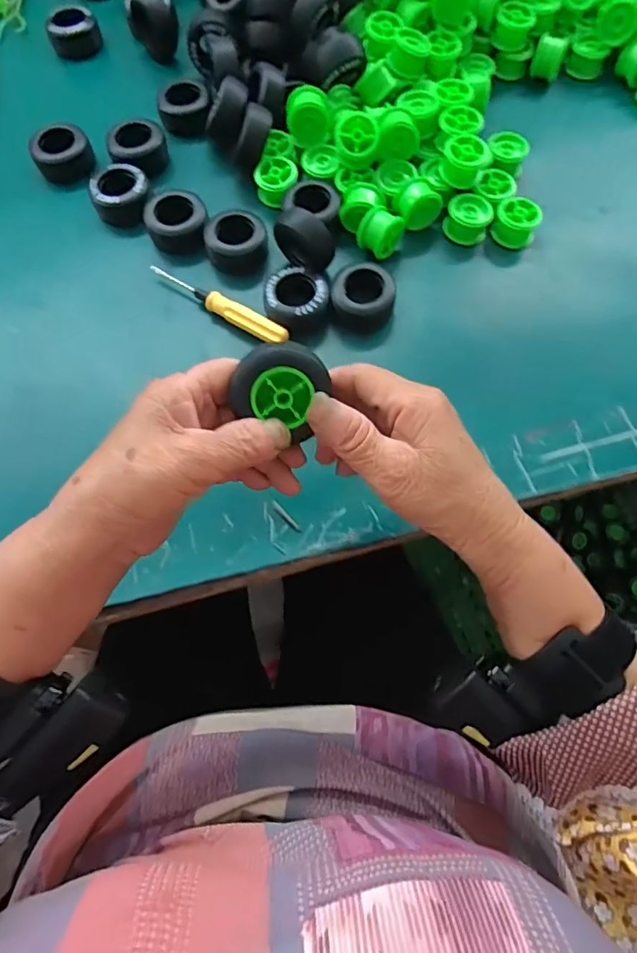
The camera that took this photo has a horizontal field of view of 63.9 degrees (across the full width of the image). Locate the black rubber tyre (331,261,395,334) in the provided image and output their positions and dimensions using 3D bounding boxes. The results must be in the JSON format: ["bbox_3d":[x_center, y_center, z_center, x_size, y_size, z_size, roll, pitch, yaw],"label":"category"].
[{"bbox_3d":[0.034,-0.135,0.389,0.045,0.028,0.046,-1,69,2],"label":"black rubber tyre"}]

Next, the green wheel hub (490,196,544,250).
[{"bbox_3d":[0.159,-0.204,0.412,0.034,0.026,0.029,23,72,10],"label":"green wheel hub"}]

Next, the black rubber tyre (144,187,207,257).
[{"bbox_3d":[-0.114,-0.205,0.415,0.046,0.031,0.046,-1,69,2],"label":"black rubber tyre"}]

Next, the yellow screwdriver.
[{"bbox_3d":[-0.076,-0.128,0.392,0.119,0.020,0.017,29,73,12],"label":"yellow screwdriver"}]

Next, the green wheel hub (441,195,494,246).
[{"bbox_3d":[0.121,-0.208,0.416,0.035,0.030,0.027,10,70,6],"label":"green wheel hub"}]

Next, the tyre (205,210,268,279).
[{"bbox_3d":[-0.066,-0.188,0.409,0.043,0.026,0.040,20,71,9],"label":"tyre"}]

